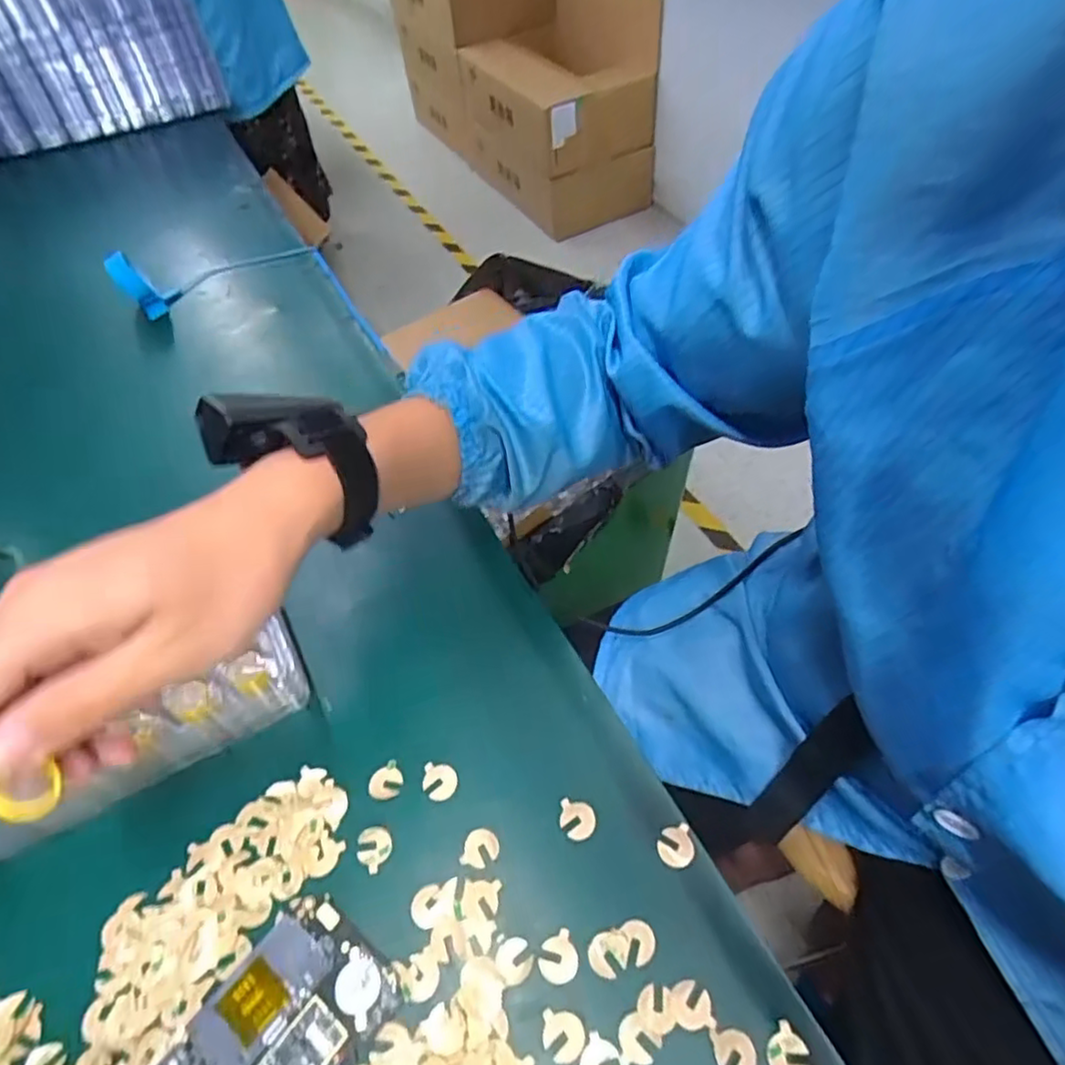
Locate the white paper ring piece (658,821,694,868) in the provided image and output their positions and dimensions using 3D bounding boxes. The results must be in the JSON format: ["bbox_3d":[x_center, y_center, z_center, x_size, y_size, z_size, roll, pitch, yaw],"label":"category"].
[{"bbox_3d":[0.071,0.155,0.324,0.017,0.004,0.020,-6,53,-1],"label":"white paper ring piece"}]

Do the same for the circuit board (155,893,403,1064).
[{"bbox_3d":[-0.121,0.225,0.277,0.068,0.009,0.122,32,61,24],"label":"circuit board"}]

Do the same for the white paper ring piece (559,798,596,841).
[{"bbox_3d":[0.023,0.148,0.334,0.019,0.004,0.017,12,58,12],"label":"white paper ring piece"}]

